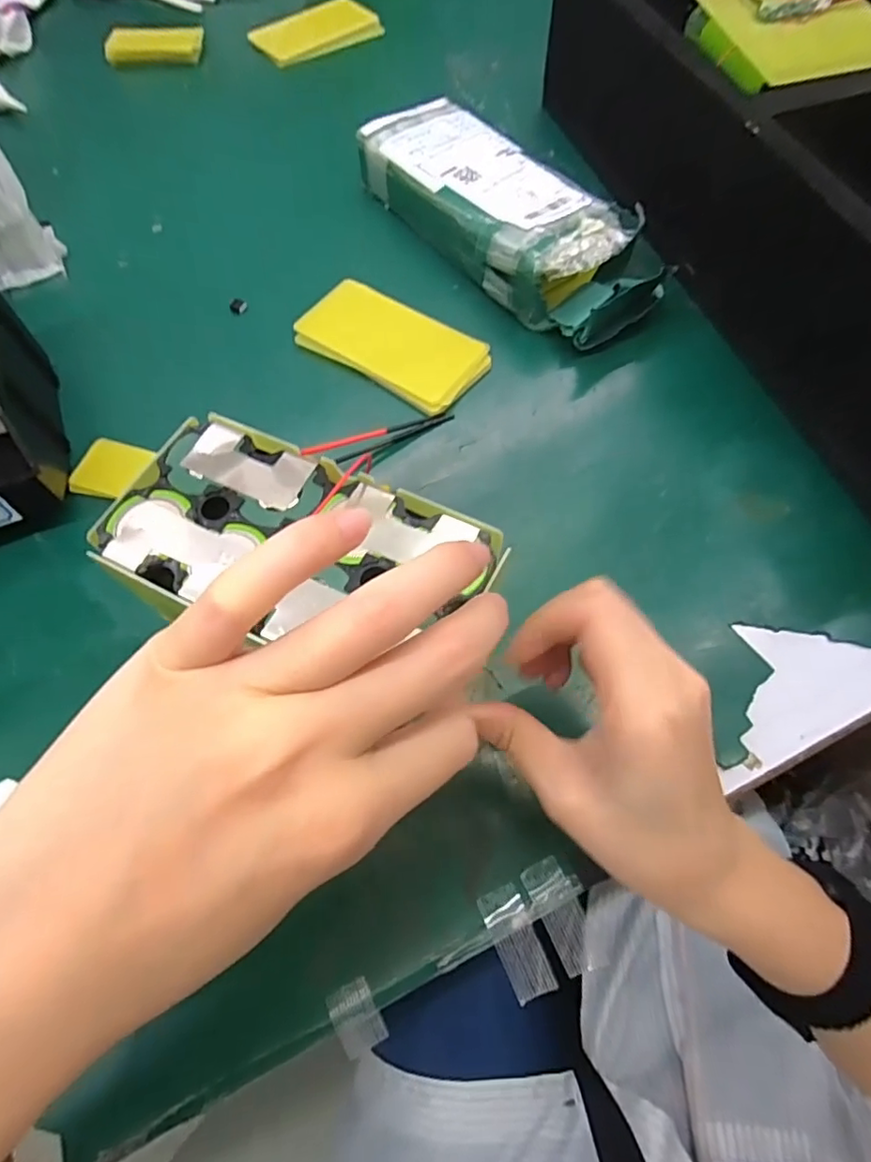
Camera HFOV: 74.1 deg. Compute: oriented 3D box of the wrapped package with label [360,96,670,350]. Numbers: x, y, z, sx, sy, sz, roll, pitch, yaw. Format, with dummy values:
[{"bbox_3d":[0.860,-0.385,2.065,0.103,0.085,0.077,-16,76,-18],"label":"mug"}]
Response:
[{"bbox_3d":[0.061,-0.300,0.471,0.113,0.055,0.282,-36,69,-15],"label":"wrapped package with label"}]

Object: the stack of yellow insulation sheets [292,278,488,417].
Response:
[{"bbox_3d":[-0.035,-0.181,0.440,0.145,0.015,0.073,33,70,16],"label":"stack of yellow insulation sheets"}]

